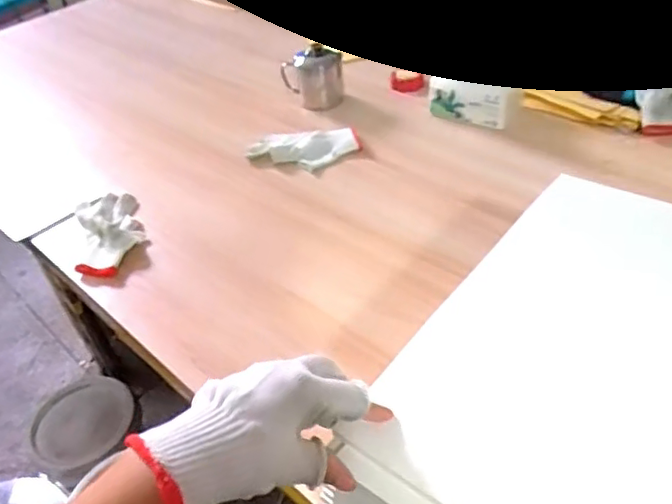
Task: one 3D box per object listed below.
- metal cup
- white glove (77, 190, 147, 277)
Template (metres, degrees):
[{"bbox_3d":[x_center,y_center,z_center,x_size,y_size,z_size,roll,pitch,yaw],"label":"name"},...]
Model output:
[{"bbox_3d":[-0.043,-0.341,1.152,0.100,0.101,0.079,28,53,32],"label":"metal cup"},{"bbox_3d":[-0.343,-0.033,0.904,0.094,0.034,0.187,-16,43,-10],"label":"white glove"}]

